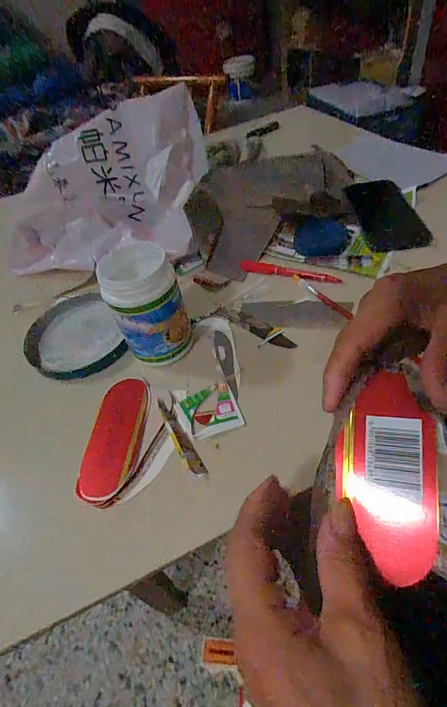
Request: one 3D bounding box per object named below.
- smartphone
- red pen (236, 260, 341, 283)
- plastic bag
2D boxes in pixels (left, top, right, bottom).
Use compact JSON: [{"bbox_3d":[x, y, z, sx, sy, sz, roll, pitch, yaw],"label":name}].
[{"bbox_3d":[0.233,-0.201,0.536,0.085,0.013,0.154,-11,59,-1],"label":"smartphone"},{"bbox_3d":[0.083,-0.106,0.480,0.130,0.010,0.018,12,53,20],"label":"red pen"},{"bbox_3d":[-0.182,-0.261,0.570,0.271,0.173,0.254,3,50,13],"label":"plastic bag"}]

